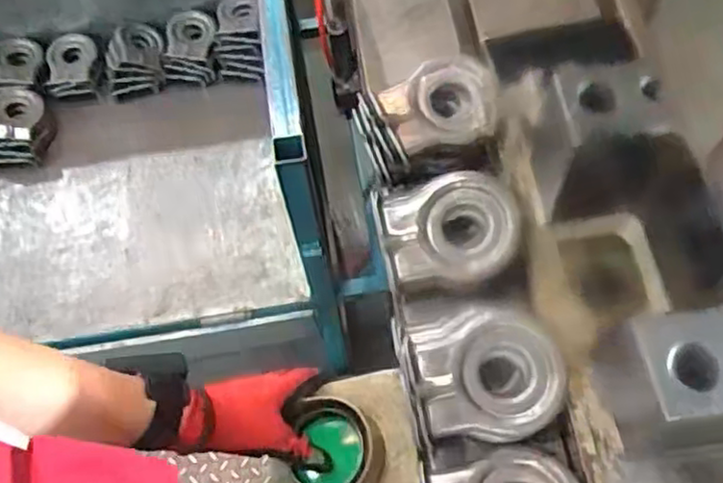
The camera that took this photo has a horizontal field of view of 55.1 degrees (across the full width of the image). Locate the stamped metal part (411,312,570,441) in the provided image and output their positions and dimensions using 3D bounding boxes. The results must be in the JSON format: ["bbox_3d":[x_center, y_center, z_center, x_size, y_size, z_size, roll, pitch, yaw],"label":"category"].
[{"bbox_3d":[0.100,0.110,0.567,0.118,0.080,0.099,-3,63,2],"label":"stamped metal part"}]

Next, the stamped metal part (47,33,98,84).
[{"bbox_3d":[-0.520,-0.328,1.245,0.086,0.012,0.085,-11,92,-15],"label":"stamped metal part"}]

